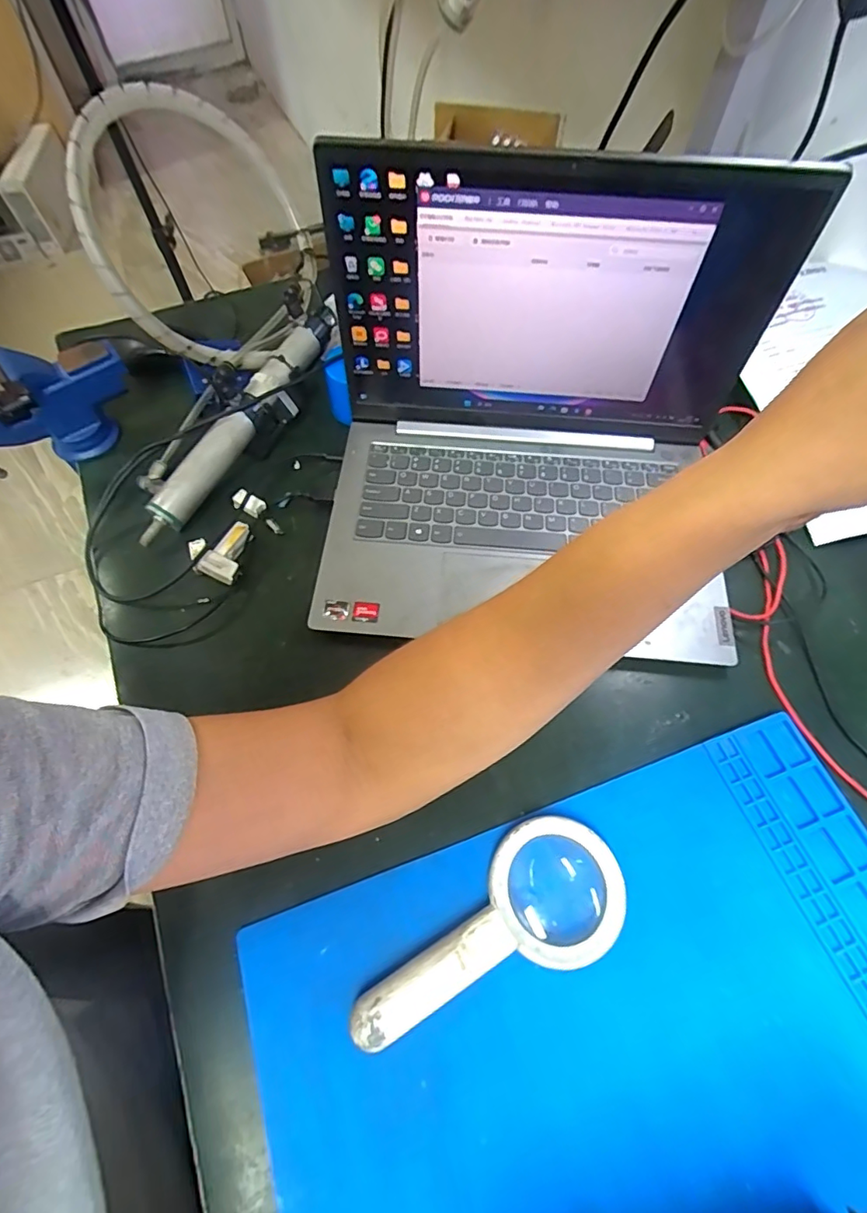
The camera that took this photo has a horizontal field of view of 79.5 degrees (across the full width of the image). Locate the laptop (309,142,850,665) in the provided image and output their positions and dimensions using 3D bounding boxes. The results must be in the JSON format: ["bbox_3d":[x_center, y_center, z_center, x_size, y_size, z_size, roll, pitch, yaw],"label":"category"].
[{"bbox_3d":[0.082,-0.119,0.364,0.340,0.216,0.241,6,62,4],"label":"laptop"}]

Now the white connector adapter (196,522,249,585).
[{"bbox_3d":[-0.166,-0.044,0.428,0.022,0.024,0.052,20,64,11],"label":"white connector adapter"}]

